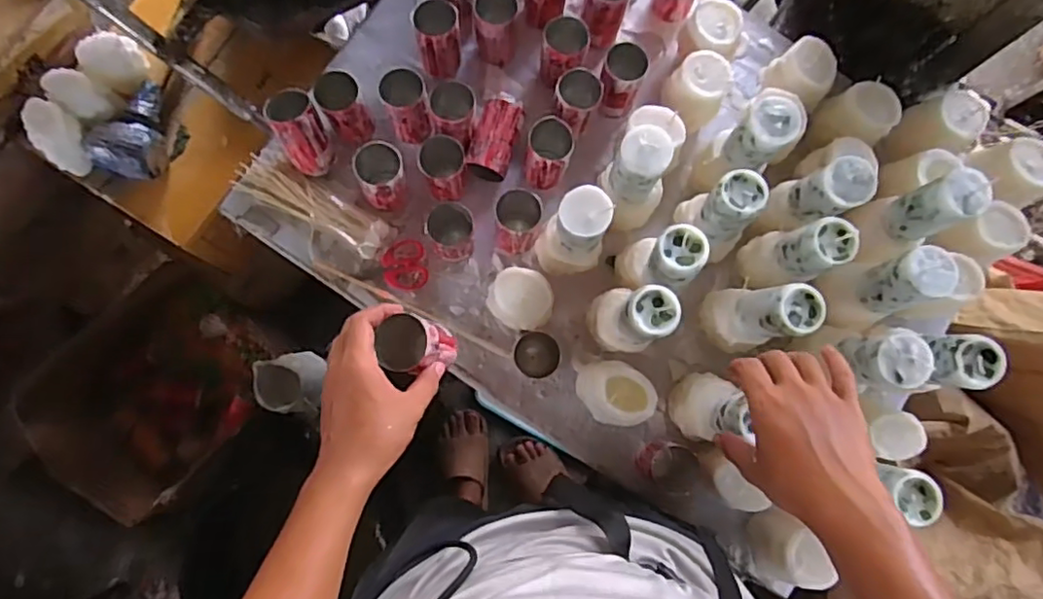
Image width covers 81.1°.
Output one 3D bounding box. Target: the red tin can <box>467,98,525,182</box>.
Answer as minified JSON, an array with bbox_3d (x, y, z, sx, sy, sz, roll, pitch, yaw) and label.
[{"bbox_3d":[-0.032,-0.194,0.749,0.051,0.049,0.098,18,82,1],"label":"red tin can"}]

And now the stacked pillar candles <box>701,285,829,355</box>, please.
[{"bbox_3d":[0.245,0.015,0.640,0.068,0.148,0.068,-9,83,-3],"label":"stacked pillar candles"}]

